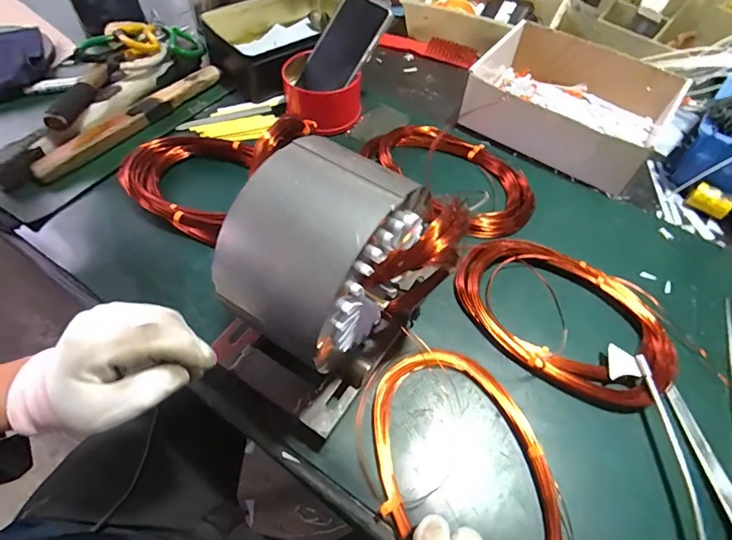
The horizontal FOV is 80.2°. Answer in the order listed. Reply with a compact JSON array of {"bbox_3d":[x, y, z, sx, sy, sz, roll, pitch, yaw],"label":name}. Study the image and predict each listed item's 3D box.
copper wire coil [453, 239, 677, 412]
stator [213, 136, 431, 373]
[{"bbox_3d":[0.190,0.043,0.429,0.211,0.036,0.119,32,62,18],"label":"copper wire coil"},{"bbox_3d":[-0.029,-0.012,0.307,0.099,0.120,0.129,29,61,16],"label":"stator"}]

